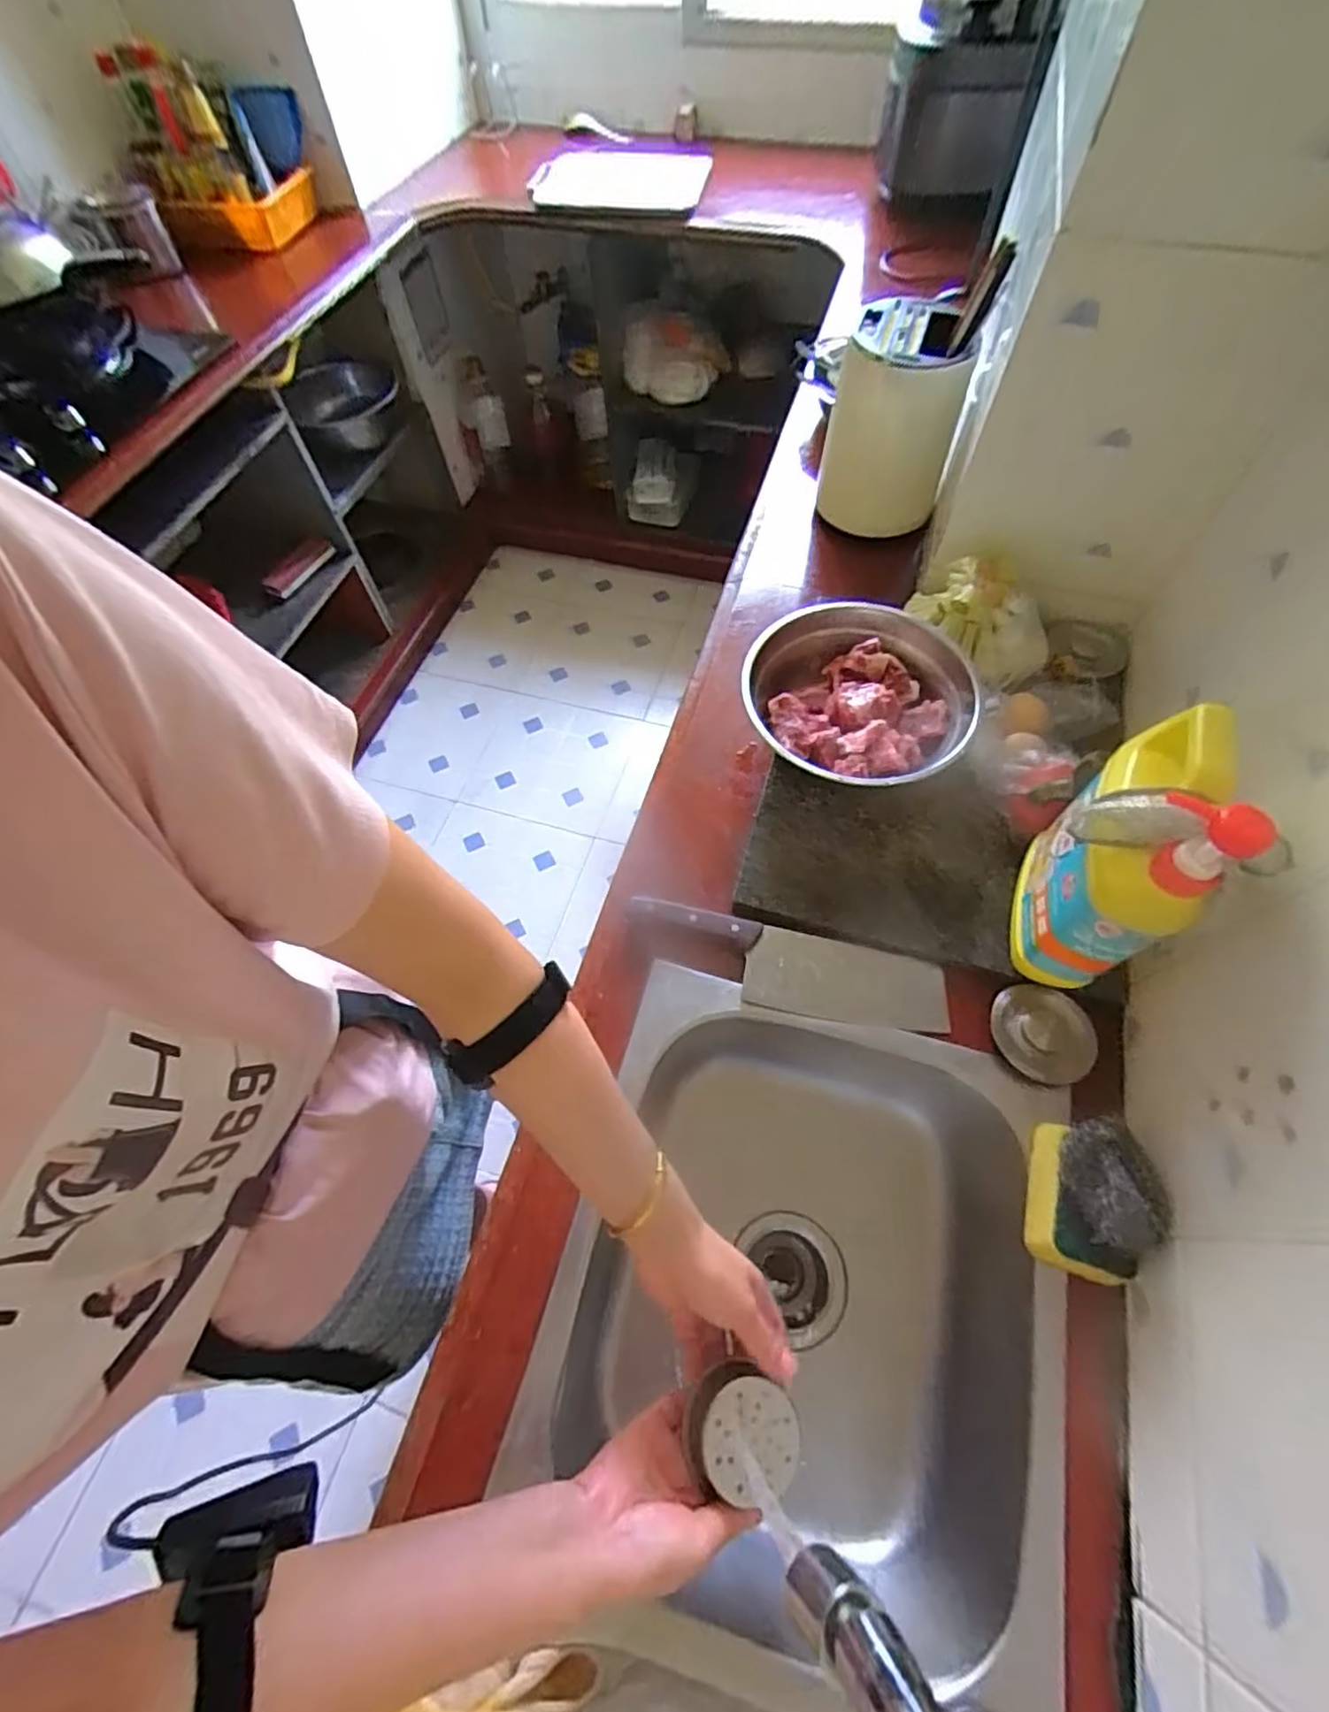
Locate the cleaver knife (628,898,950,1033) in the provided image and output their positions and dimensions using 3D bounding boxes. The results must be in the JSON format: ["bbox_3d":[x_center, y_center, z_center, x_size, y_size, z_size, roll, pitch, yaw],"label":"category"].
[{"bbox_3d":[0.107,0.101,0.597,0.285,0.014,0.074,12,63,9],"label":"cleaver knife"}]

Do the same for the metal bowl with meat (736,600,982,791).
[{"bbox_3d":[0.190,-0.151,0.679,0.215,0.083,0.216,-1,62,2],"label":"metal bowl with meat"}]

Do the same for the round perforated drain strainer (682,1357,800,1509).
[{"bbox_3d":[0.049,0.359,0.413,0.065,0.031,0.062,-1,62,2],"label":"round perforated drain strainer"}]

